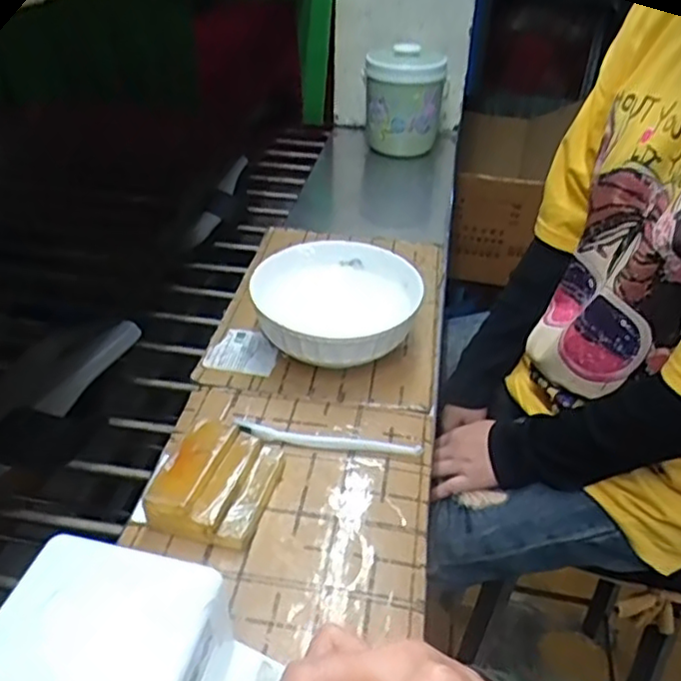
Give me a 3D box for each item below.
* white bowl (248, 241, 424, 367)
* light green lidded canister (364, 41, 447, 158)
[{"bbox_3d":[-0.005,-0.031,0.720,0.169,0.078,0.178,2,38,-1],"label":"white bowl"},{"bbox_3d":[0.112,-0.420,1.182,0.137,0.174,0.140,4,38,2],"label":"light green lidded canister"}]

